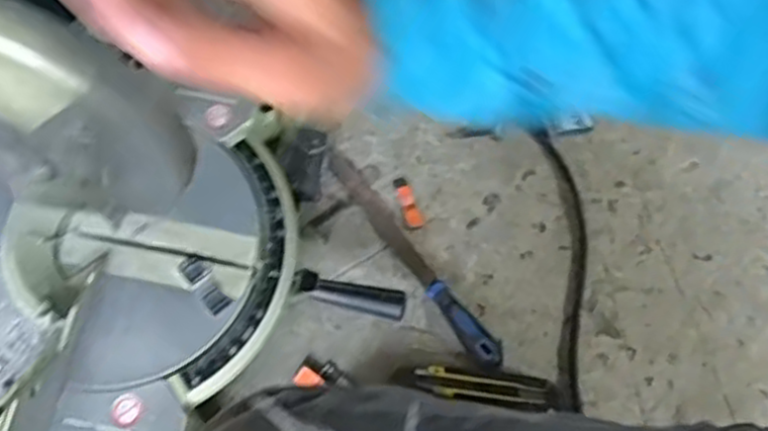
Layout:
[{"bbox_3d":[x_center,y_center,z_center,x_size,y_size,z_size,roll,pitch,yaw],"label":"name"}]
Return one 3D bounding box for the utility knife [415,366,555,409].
[{"bbox_3d":[0.101,0.174,0.757,0.134,0.018,0.030,8,68,1],"label":"utility knife"}]

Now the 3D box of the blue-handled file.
[{"bbox_3d":[0.028,0.042,0.803,0.031,0.017,0.286,-36,74,-15],"label":"blue-handled file"}]

